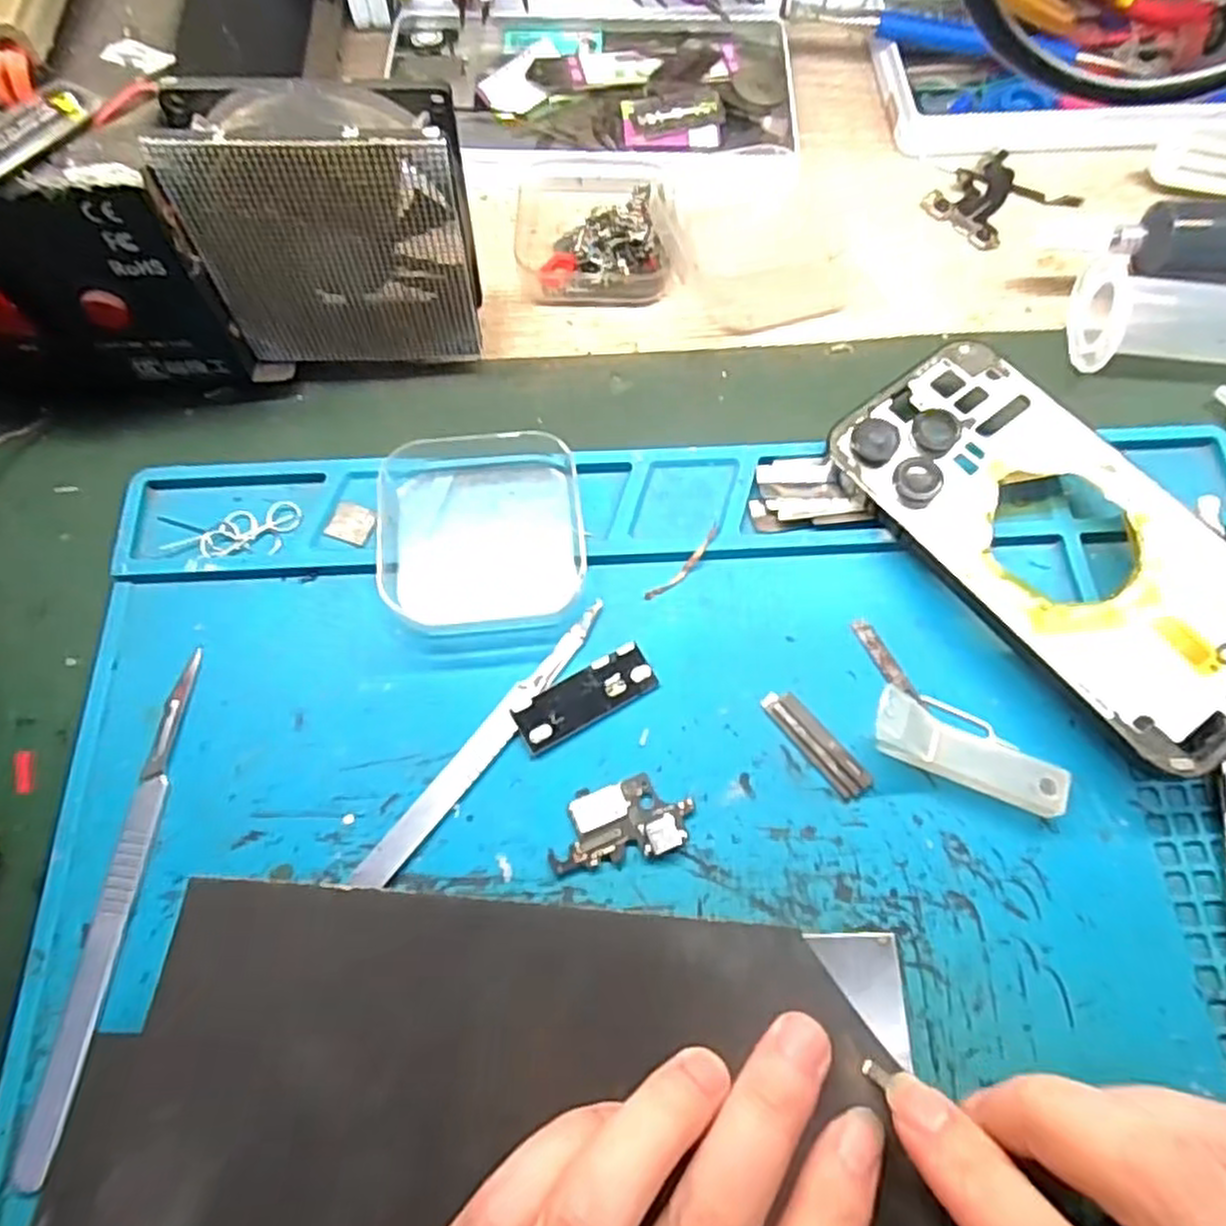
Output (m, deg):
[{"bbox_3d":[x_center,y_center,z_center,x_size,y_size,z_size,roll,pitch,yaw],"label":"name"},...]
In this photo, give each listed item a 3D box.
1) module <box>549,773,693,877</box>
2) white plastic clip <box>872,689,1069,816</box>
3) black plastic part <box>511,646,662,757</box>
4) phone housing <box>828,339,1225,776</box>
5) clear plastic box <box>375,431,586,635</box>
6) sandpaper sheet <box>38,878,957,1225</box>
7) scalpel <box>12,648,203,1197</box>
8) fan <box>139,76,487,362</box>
[{"bbox_3d":[0.002,0.059,0.218,0.041,0.004,0.022,-13,68,-5],"label":"module"},{"bbox_3d":[0.103,0.037,0.221,0.056,0.017,0.025,22,69,9],"label":"white plastic clip"},{"bbox_3d":[-0.008,0.026,0.232,0.044,0.005,0.015,-28,70,-11],"label":"black plastic part"},{"bbox_3d":[0.137,-0.024,0.237,0.075,0.006,0.144,-39,71,-10],"label":"phone housing"},{"bbox_3d":[-0.042,-0.026,0.245,0.063,0.019,0.059,-7,68,-3],"label":"clear plastic box"},{"bbox_3d":[-0.019,0.120,0.182,0.201,0.021,0.098,5,67,-10],"label":"sandpaper sheet"},{"bbox_3d":[-0.135,0.076,0.209,0.010,0.004,0.133,3,67,1],"label":"scalpel"},{"bbox_3d":[-0.085,-0.116,0.246,0.081,0.091,0.026,-6,68,-2],"label":"fan"}]

